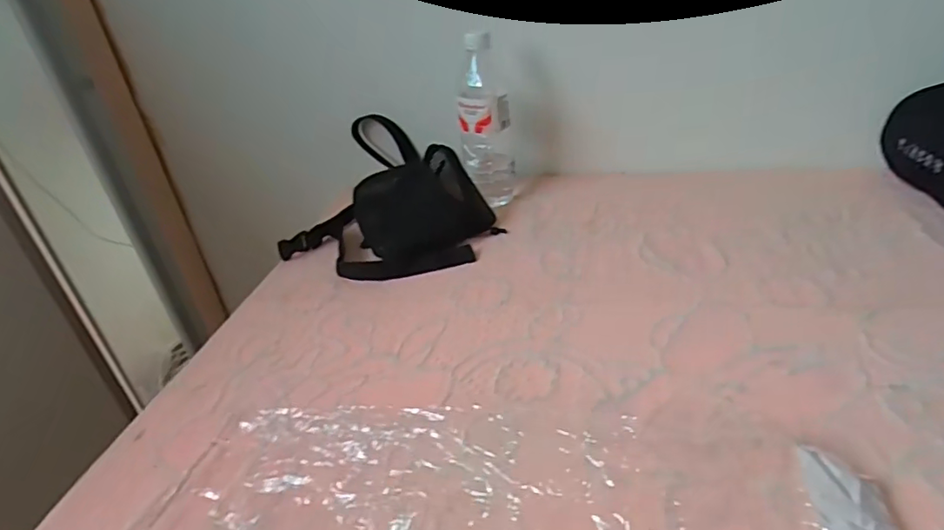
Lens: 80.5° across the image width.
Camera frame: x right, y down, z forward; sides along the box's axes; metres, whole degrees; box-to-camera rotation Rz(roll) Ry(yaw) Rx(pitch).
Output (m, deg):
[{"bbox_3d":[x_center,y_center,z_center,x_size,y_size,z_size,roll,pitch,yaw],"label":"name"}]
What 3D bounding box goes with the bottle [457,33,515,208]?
[{"bbox_3d":[0.018,-0.187,0.746,0.067,0.221,0.058,-5,32,4],"label":"bottle"}]

